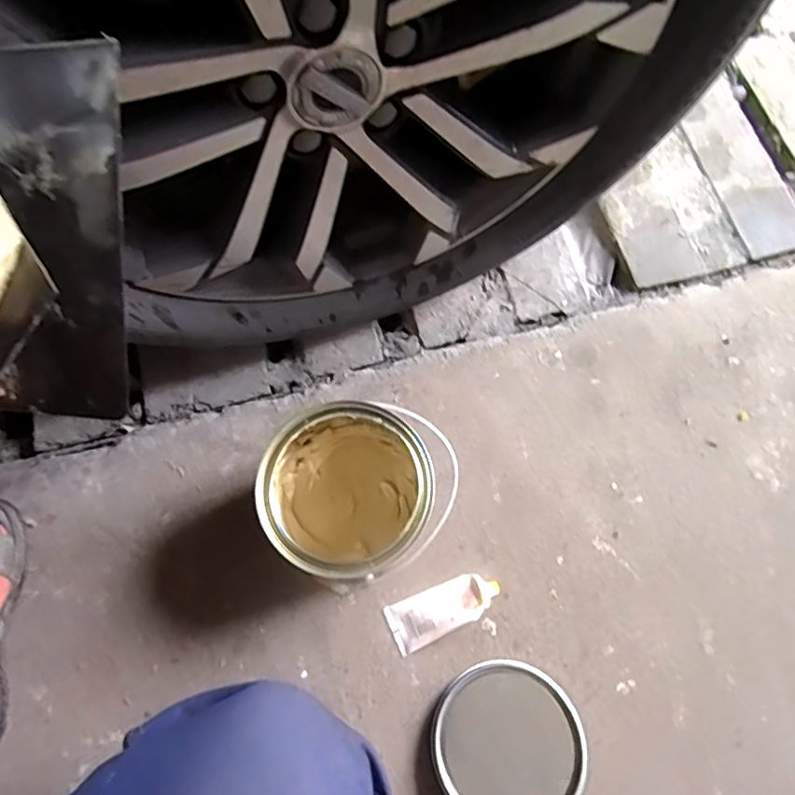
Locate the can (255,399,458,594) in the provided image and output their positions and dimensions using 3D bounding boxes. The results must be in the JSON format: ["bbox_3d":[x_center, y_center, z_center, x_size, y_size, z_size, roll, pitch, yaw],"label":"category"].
[{"bbox_3d":[-0.045,0.097,0.571,0.171,0.163,0.154,-41,77,-13],"label":"can"}]

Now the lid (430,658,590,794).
[{"bbox_3d":[0.108,0.341,0.558,0.145,0.012,0.137,-6,59,10],"label":"lid"}]

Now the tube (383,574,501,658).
[{"bbox_3d":[0.051,0.225,0.597,0.122,0.033,0.048,-23,73,-8],"label":"tube"}]

